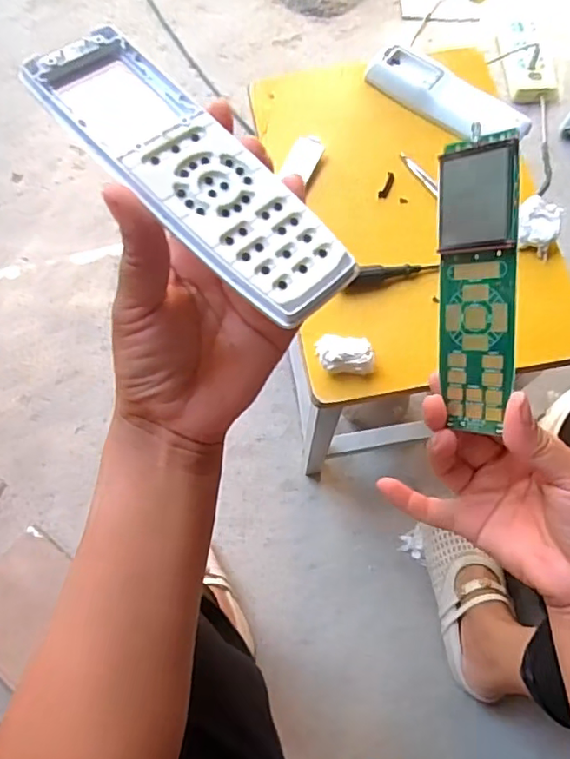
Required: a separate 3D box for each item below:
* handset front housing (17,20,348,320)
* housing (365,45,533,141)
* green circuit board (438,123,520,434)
[{"bbox_3d":[-0.039,-0.085,0.227,0.047,0.013,0.154,-42,80,-11],"label":"handset front housing"},{"bbox_3d":[0.148,-0.260,0.521,0.153,0.014,0.055,34,74,11],"label":"housing"},{"bbox_3d":[0.098,-0.048,0.291,0.007,0.043,0.145,-10,102,-39],"label":"green circuit board"}]

